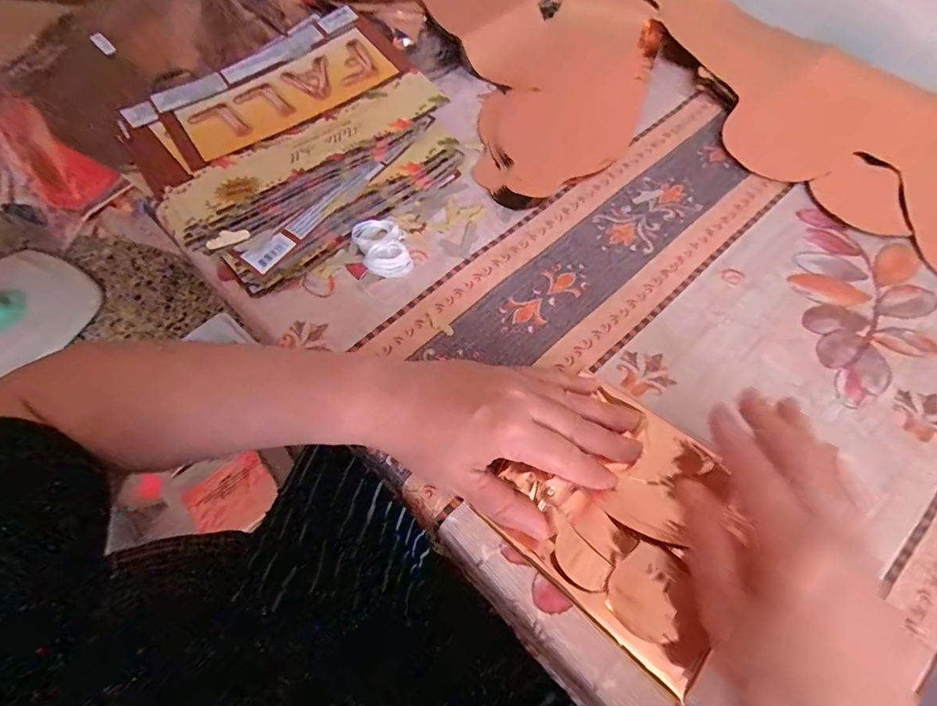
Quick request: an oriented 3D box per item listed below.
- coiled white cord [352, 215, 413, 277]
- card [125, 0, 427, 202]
[{"bbox_3d":[-0.064,-0.080,0.340,0.036,0.013,0.050,-24,65,-9],"label":"coiled white cord"},{"bbox_3d":[-0.158,-0.219,0.369,0.245,0.017,0.112,-35,68,-16],"label":"card"}]

